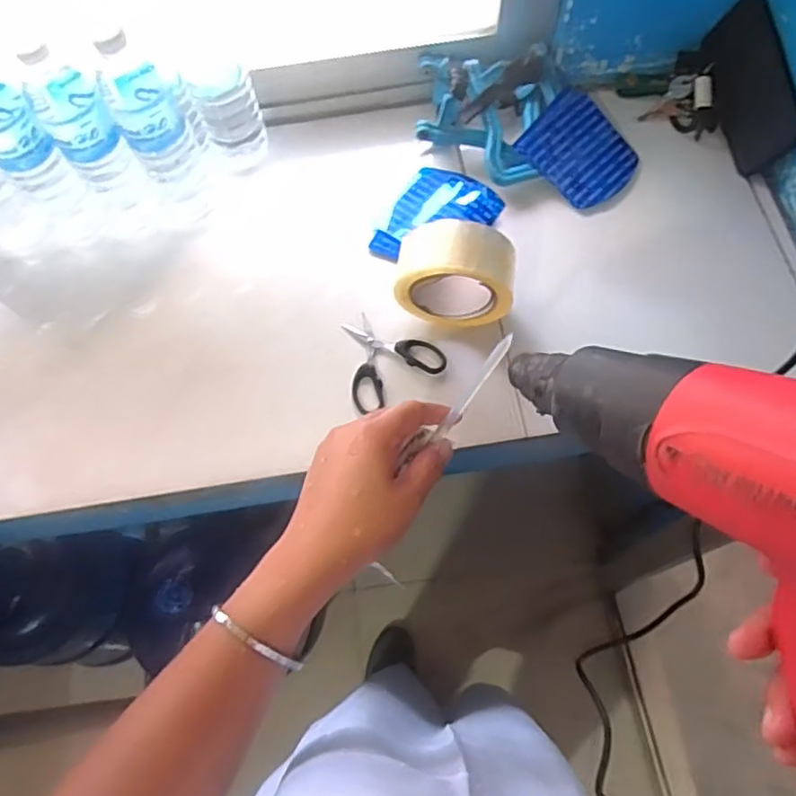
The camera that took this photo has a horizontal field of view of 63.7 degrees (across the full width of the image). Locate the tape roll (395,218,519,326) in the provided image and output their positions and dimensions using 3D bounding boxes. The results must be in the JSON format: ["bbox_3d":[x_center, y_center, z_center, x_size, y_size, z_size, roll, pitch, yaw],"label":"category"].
[{"bbox_3d":[0.052,-0.107,0.583,0.108,0.108,0.060,-6,68,0],"label":"tape roll"}]

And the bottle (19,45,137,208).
[{"bbox_3d":[-0.296,-0.247,0.608,0.057,0.160,0.052,-36,70,-11],"label":"bottle"}]

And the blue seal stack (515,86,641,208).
[{"bbox_3d":[0.194,-0.261,0.679,0.115,0.010,0.097,44,83,2],"label":"blue seal stack"}]

